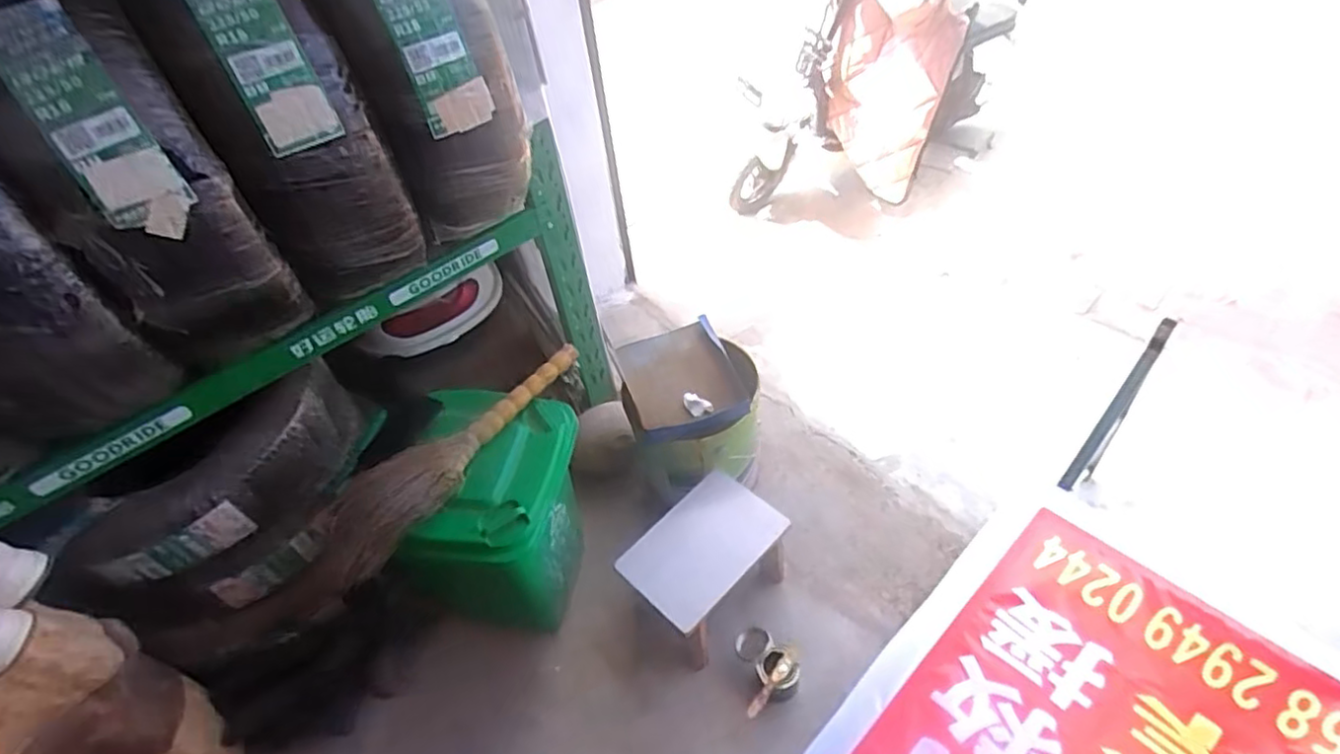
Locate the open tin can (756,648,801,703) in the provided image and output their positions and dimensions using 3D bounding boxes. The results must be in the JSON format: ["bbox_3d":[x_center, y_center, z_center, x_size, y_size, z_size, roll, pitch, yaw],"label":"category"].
[{"bbox_3d":[0.201,0.558,1.268,0.073,0.082,0.068,-17,47,-9],"label":"open tin can"}]

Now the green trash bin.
[{"bbox_3d":[-0.345,0.300,1.348,0.334,0.461,0.338,2,47,9],"label":"green trash bin"}]

